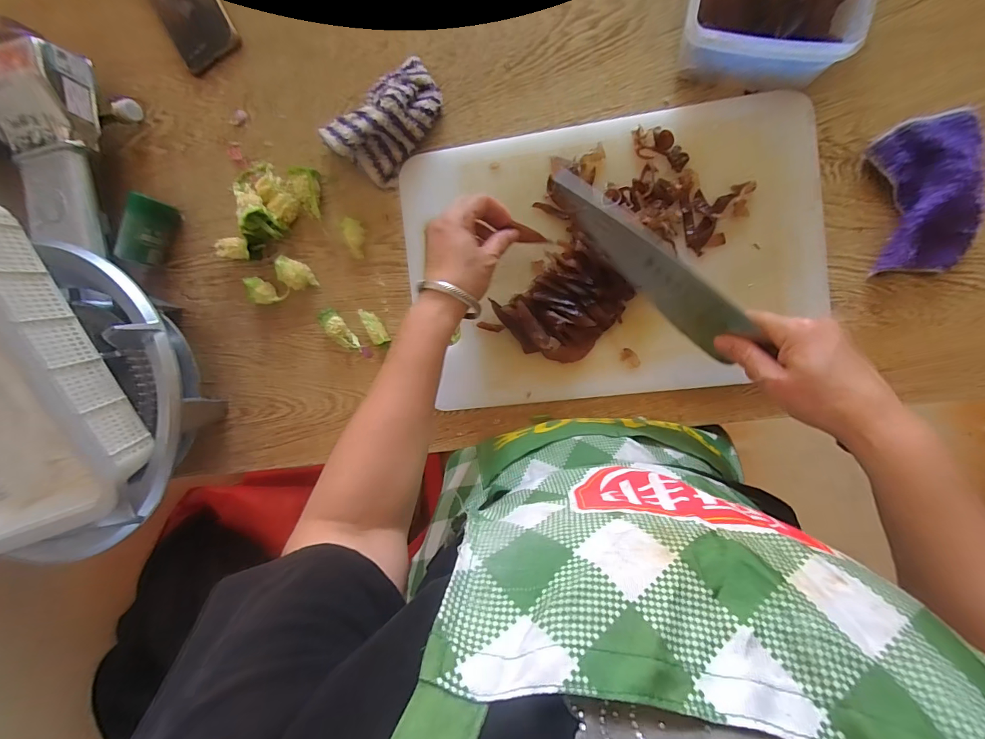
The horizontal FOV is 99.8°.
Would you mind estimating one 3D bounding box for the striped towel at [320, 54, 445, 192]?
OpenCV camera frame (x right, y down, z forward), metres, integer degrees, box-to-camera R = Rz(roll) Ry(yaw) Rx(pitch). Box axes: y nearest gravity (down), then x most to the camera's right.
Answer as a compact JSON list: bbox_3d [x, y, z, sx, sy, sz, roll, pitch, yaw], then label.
[{"bbox_3d":[-0.119,-0.282,0.469,0.138,0.054,0.096,-35,88,8],"label":"striped towel"}]

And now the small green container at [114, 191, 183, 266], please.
[{"bbox_3d":[-0.432,-0.174,0.519,0.038,0.051,0.083,17,95,7],"label":"small green container"}]

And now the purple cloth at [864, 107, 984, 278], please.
[{"bbox_3d":[0.424,-0.172,0.403,0.085,0.024,0.147,-3,93,8],"label":"purple cloth"}]

